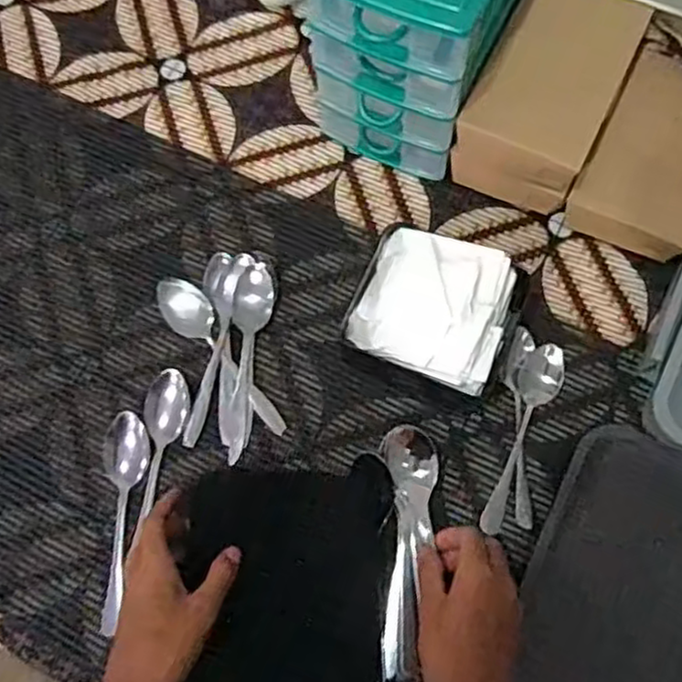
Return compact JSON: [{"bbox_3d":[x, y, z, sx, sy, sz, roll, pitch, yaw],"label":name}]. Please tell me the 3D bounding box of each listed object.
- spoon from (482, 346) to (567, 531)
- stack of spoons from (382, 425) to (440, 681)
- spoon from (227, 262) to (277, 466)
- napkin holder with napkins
[{"bbox_3d":[0.148,0.078,0.595,0.033,0.018,0.164,24,74,9],"label":"spoon"},{"bbox_3d":[0.051,0.163,0.560,0.042,0.028,0.188,4,82,3],"label":"stack of spoons"},{"bbox_3d":[-0.082,0.016,0.614,0.032,0.033,0.169,5,72,3],"label":"spoon"},{"bbox_3d":[0.077,-0.018,0.590,0.132,0.096,0.115,24,74,9],"label":"napkin holder with napkins"}]

